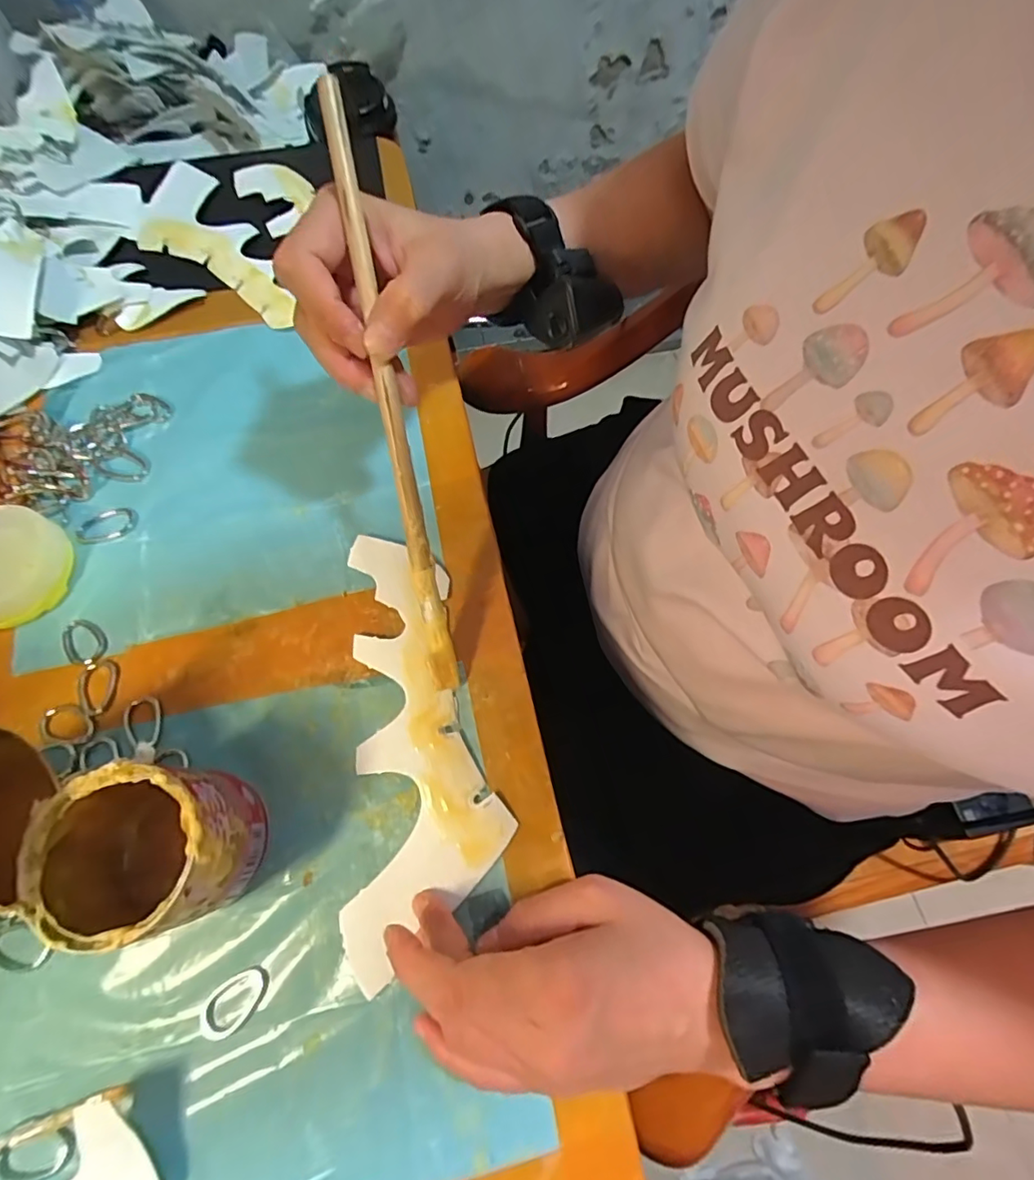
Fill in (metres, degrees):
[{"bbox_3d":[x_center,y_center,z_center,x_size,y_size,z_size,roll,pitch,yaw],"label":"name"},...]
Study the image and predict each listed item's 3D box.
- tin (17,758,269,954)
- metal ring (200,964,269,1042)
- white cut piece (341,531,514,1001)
[{"bbox_3d":[-0.153,0.111,0.236,0.068,0.071,0.063,1,66,-3],"label":"tin"},{"bbox_3d":[-0.127,0.185,0.244,0.032,0.004,0.019,-35,72,-16],"label":"metal ring"},{"bbox_3d":[-0.049,0.072,0.291,0.078,0.007,0.221,-5,69,0],"label":"white cut piece"}]

